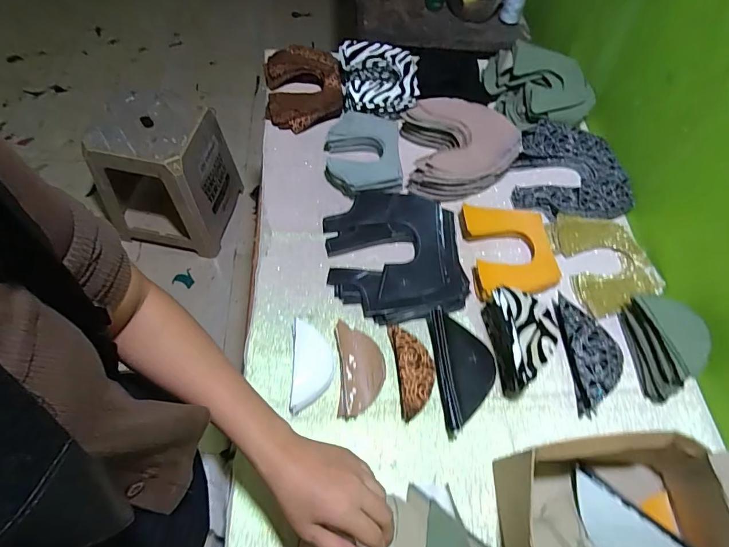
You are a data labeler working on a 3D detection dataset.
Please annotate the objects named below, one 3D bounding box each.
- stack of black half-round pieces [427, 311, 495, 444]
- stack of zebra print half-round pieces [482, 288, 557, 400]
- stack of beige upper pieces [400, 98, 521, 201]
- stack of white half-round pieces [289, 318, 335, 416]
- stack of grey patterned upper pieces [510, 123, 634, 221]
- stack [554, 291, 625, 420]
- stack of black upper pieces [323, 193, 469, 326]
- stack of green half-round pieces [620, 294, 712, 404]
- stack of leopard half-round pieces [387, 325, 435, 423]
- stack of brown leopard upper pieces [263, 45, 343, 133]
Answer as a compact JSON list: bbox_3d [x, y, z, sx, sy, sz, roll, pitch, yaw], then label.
[{"bbox_3d":[0.125,0.120,0.535,0.071,0.040,0.149,-3,60,-5],"label":"stack of black half-round pieces"},{"bbox_3d":[0.202,0.087,0.547,0.066,0.081,0.123,-2,60,-5],"label":"stack of zebra print half-round pieces"},{"bbox_3d":[0.161,-0.213,0.715,0.181,0.055,0.179,-1,61,-6],"label":"stack of beige upper pieces"},{"bbox_3d":[-0.066,0.115,0.538,0.052,0.020,0.111,0,61,-6],"label":"stack of white half-round pieces"},{"bbox_3d":[0.344,-0.177,0.714,0.181,0.038,0.180,2,61,-5],"label":"stack of grey patterned upper pieces"},{"bbox_3d":[0.306,0.108,0.573,0.075,0.027,0.153,1,61,-5],"label":"stack"},{"bbox_3d":[0.043,-0.033,0.617,0.190,0.031,0.208,-2,61,-7],"label":"stack of black upper pieces"},{"bbox_3d":[0.399,0.093,0.560,0.063,0.069,0.135,-1,60,-4],"label":"stack of green half-round pieces"},{"bbox_3d":[0.063,0.122,0.546,0.048,0.021,0.118,-4,62,-8],"label":"stack of leopard half-round pieces"},{"bbox_3d":[-0.112,-0.340,0.778,0.137,0.042,0.181,-2,61,-7],"label":"stack of brown leopard upper pieces"}]

